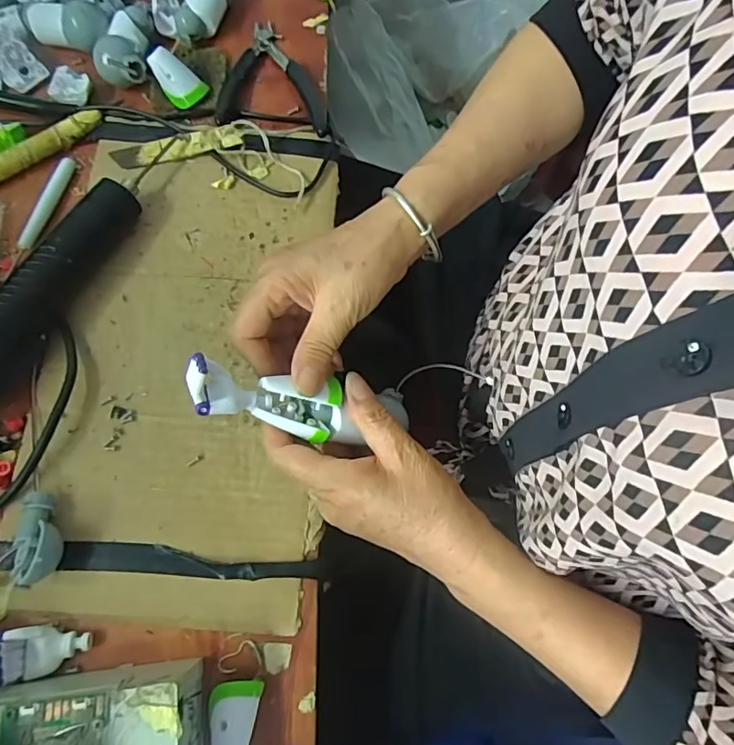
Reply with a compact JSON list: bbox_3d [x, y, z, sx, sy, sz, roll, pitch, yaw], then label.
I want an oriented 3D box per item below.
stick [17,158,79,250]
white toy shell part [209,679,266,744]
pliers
[{"bbox_3d":[-0.240,-0.128,0.385,0.011,0.009,0.077,19,74,5],"label":"stick"},{"bbox_3d":[-0.078,0.200,0.294,0.026,0.019,0.043,12,73,3],"label":"white toy shell part"},{"bbox_3d":[-0.074,-0.246,0.423,0.085,0.012,0.110,3,73,0],"label":"pliers"}]

